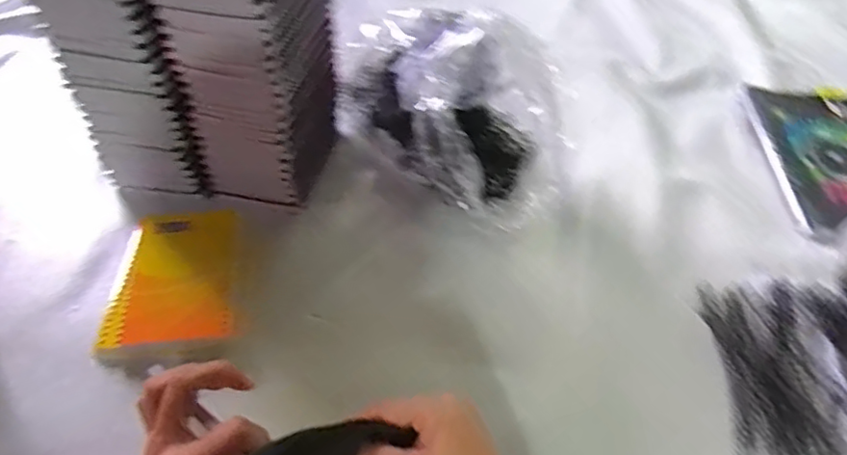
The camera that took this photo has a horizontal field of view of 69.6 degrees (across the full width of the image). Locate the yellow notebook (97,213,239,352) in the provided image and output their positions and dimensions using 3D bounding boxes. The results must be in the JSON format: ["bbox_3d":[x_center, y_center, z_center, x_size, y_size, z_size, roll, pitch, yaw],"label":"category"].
[{"bbox_3d":[-0.208,0.040,0.509,0.099,0.009,0.125,-6,52,-8],"label":"yellow notebook"}]

